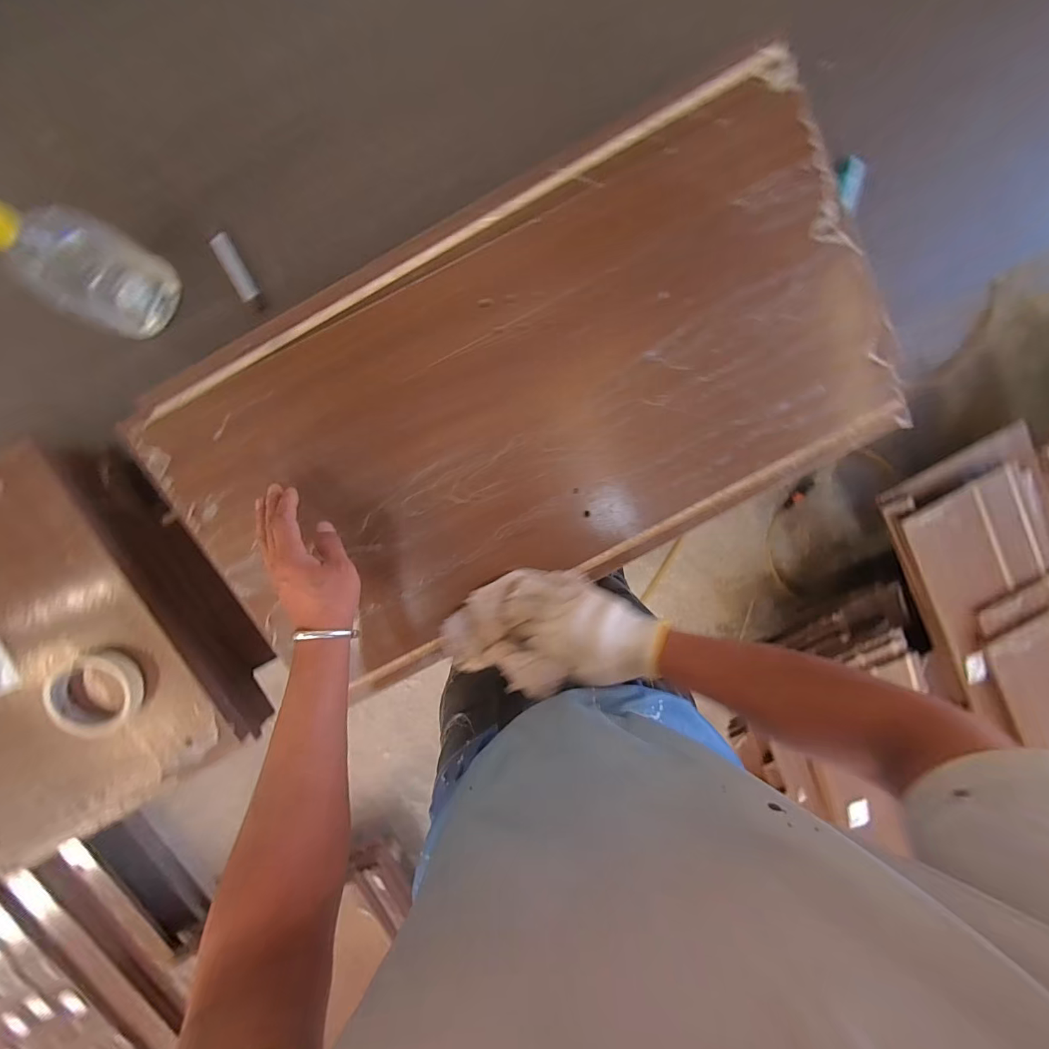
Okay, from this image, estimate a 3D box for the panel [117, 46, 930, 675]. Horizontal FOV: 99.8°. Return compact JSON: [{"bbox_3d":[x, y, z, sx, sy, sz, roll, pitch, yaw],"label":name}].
[{"bbox_3d":[0.002,-0.145,0.508,0.790,0.035,0.447,-27,97,0],"label":"panel"}]

